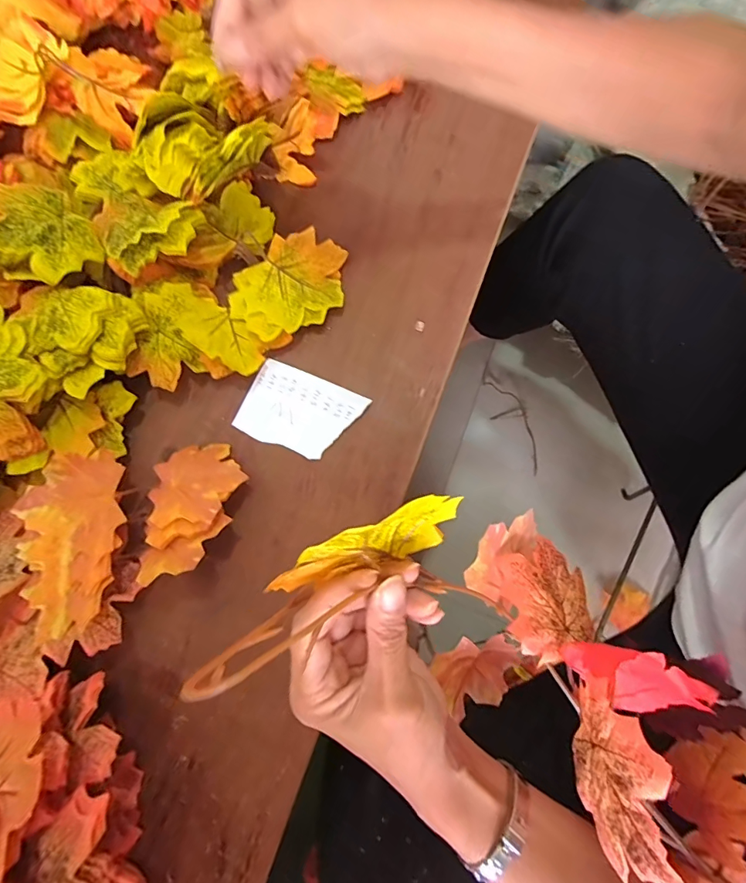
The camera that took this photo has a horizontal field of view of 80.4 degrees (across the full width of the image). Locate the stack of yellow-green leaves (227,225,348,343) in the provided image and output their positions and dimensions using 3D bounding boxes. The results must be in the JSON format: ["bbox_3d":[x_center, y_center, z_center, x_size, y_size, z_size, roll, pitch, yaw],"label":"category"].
[{"bbox_3d":[-0.069,-0.135,0.380,0.081,0.009,0.106,44,83,9],"label":"stack of yellow-green leaves"}]

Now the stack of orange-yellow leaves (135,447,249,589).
[{"bbox_3d":[-0.134,0.050,0.334,0.067,0.023,0.107,-3,55,-1],"label":"stack of orange-yellow leaves"}]

